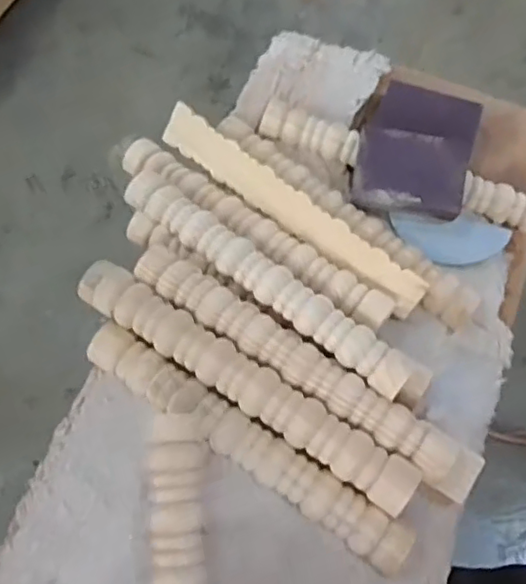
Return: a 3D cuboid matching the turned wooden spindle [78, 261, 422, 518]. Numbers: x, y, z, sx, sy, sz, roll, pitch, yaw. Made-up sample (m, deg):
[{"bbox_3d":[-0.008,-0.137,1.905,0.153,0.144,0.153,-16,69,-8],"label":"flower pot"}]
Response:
[{"bbox_3d":[-0.020,0.065,0.482,0.303,0.031,0.037,33,71,15],"label":"turned wooden spindle"}]

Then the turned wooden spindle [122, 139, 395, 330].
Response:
[{"bbox_3d":[-0.011,-0.059,0.547,0.277,0.031,0.040,36,72,16],"label":"turned wooden spindle"}]

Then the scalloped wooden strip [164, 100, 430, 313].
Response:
[{"bbox_3d":[0.022,-0.080,0.545,0.276,0.015,0.035,37,73,16],"label":"scalloped wooden strip"}]

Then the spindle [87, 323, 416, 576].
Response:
[{"bbox_3d":[-0.015,0.113,0.470,0.278,0.023,0.034,32,71,14],"label":"spindle"}]

